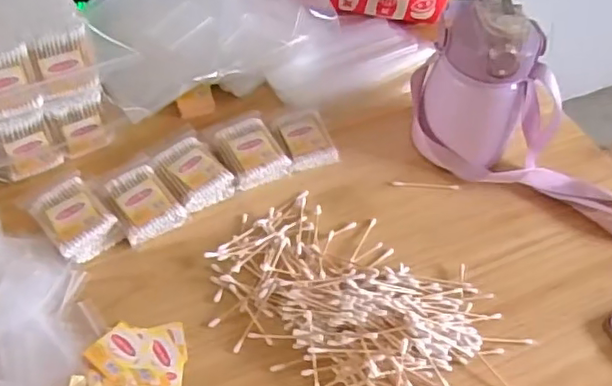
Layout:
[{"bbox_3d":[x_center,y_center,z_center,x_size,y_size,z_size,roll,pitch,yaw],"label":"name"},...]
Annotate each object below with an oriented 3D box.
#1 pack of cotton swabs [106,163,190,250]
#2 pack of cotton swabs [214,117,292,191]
[{"bbox_3d":[-0.162,0.009,0.601,0.057,0.028,0.074,-31,63,-23],"label":"pack of cotton swabs"},{"bbox_3d":[-0.058,-0.046,0.648,0.059,0.027,0.077,-20,59,-18],"label":"pack of cotton swabs"}]

